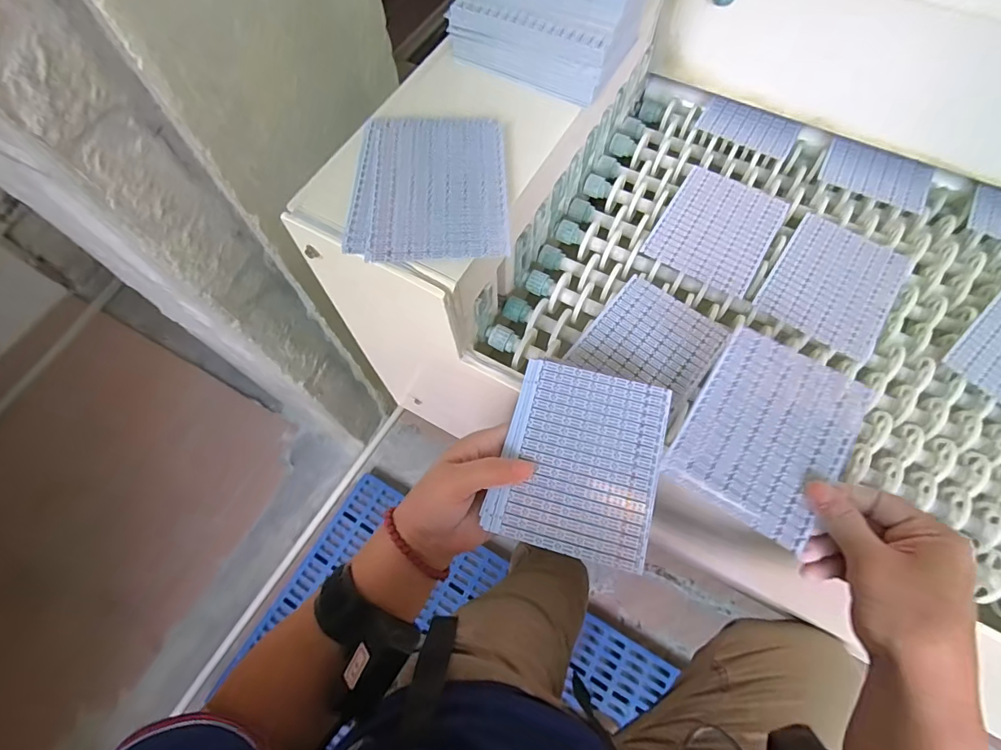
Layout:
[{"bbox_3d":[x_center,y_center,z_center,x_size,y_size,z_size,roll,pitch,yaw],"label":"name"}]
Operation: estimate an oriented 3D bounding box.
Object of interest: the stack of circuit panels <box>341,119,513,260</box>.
[{"bbox_3d":[-0.052,-0.143,0.353,0.115,0.004,0.137,0,67,1],"label":"stack of circuit panels"}]

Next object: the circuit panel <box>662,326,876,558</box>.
[{"bbox_3d":[0.189,0.039,0.332,0.098,0.004,0.127,31,77,15],"label":"circuit panel"}]

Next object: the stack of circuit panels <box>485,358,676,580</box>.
[{"bbox_3d":[0.058,0.059,0.337,0.108,0.011,0.129,14,68,7],"label":"stack of circuit panels"}]

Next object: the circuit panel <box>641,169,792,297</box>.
[{"bbox_3d":[0.210,-0.144,0.453,0.100,0.004,0.129,30,71,13],"label":"circuit panel"}]

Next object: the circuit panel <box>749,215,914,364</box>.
[{"bbox_3d":[0.306,-0.084,0.428,0.103,0.005,0.128,33,71,14],"label":"circuit panel"}]

